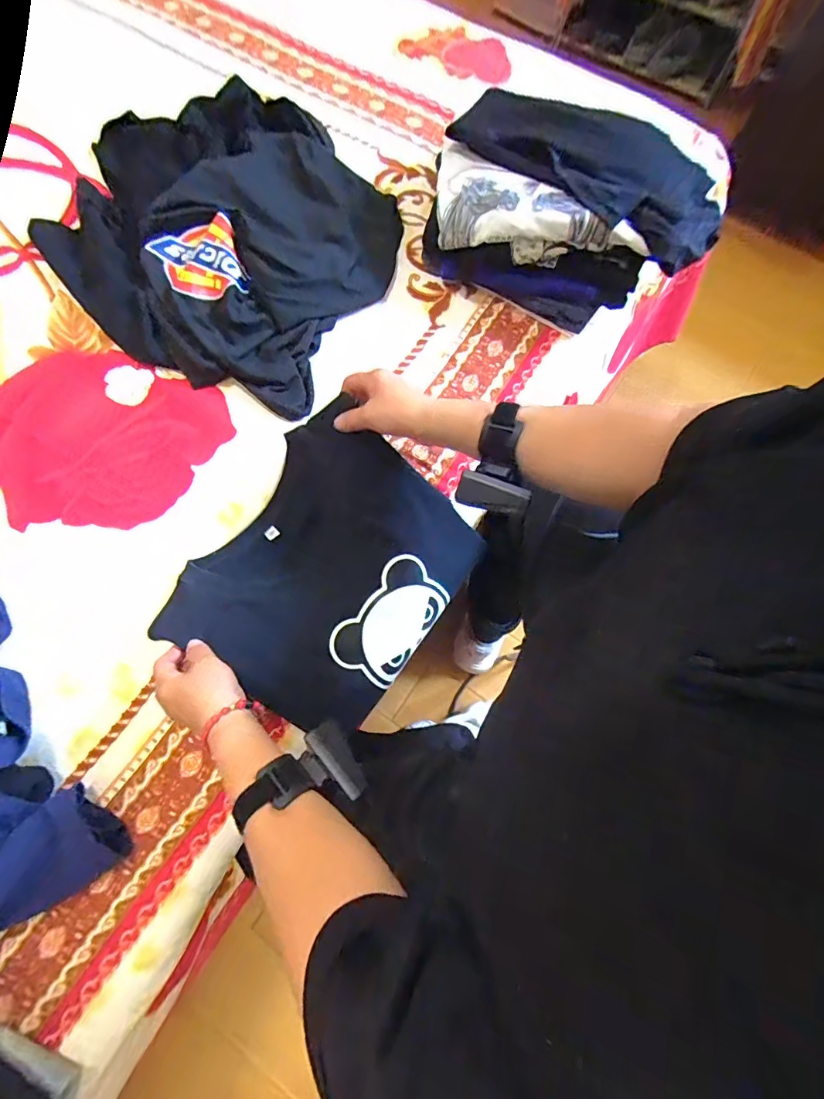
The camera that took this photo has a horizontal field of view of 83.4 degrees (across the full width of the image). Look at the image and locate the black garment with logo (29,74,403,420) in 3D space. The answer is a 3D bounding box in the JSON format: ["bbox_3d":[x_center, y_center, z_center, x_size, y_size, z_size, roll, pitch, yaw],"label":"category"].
[{"bbox_3d":[-0.277,-0.480,0.661,0.497,0.080,0.455,24,75,6],"label":"black garment with logo"}]

